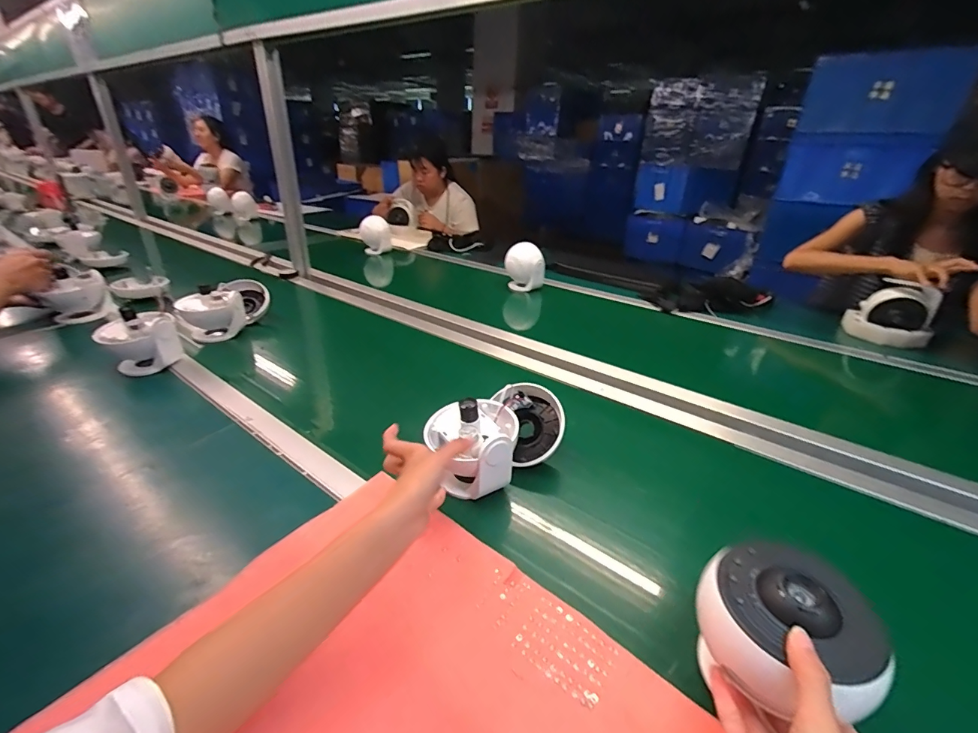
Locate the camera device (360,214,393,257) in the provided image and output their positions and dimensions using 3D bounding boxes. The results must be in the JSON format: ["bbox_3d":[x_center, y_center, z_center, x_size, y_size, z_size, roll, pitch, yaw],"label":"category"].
[{"bbox_3d":[-0.427,-0.498,1.618,0.117,0.136,0.133,0,28,-14],"label":"camera device"}]

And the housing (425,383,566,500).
[{"bbox_3d":[0.018,0.084,0.567,0.176,0.101,0.114,-13,31,-26],"label":"housing"}]

